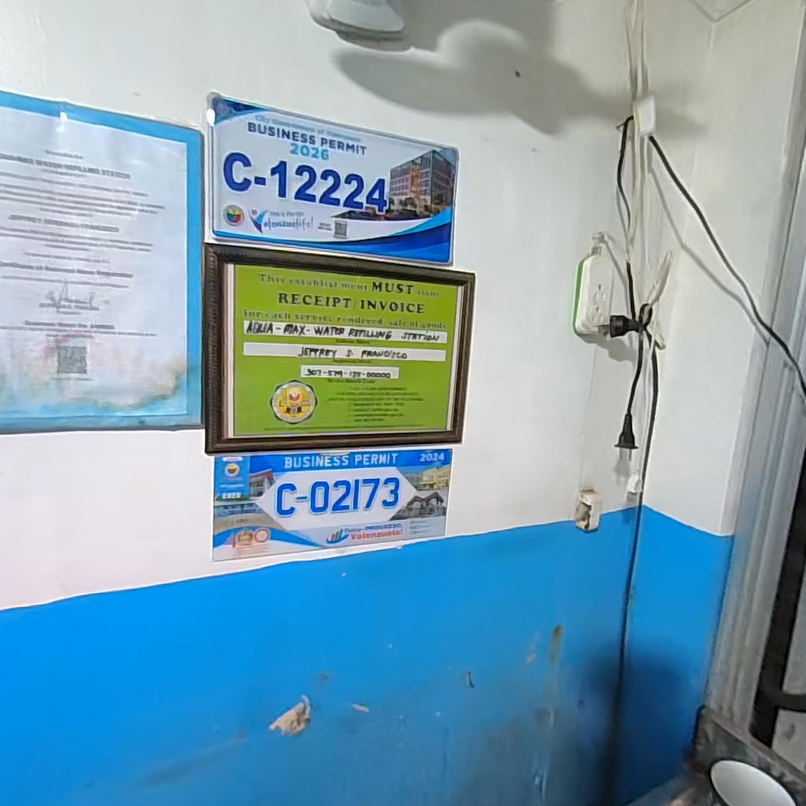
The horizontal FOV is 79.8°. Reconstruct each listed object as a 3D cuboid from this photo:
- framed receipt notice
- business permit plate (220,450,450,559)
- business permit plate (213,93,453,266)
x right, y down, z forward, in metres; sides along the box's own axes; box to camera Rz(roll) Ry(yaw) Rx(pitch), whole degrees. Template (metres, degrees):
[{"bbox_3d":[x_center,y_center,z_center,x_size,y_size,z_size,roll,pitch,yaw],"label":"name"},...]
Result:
[{"bbox_3d":[-0.063,-0.057,0.584,0.323,0.222,0.011,-2,10,-23],"label":"framed receipt notice"},{"bbox_3d":[-0.077,0.125,0.617,0.303,0.127,0.004,1,9,-23],"label":"business permit plate"},{"bbox_3d":[-0.067,-0.245,0.549,0.280,0.137,0.008,-2,10,-22],"label":"business permit plate"}]

